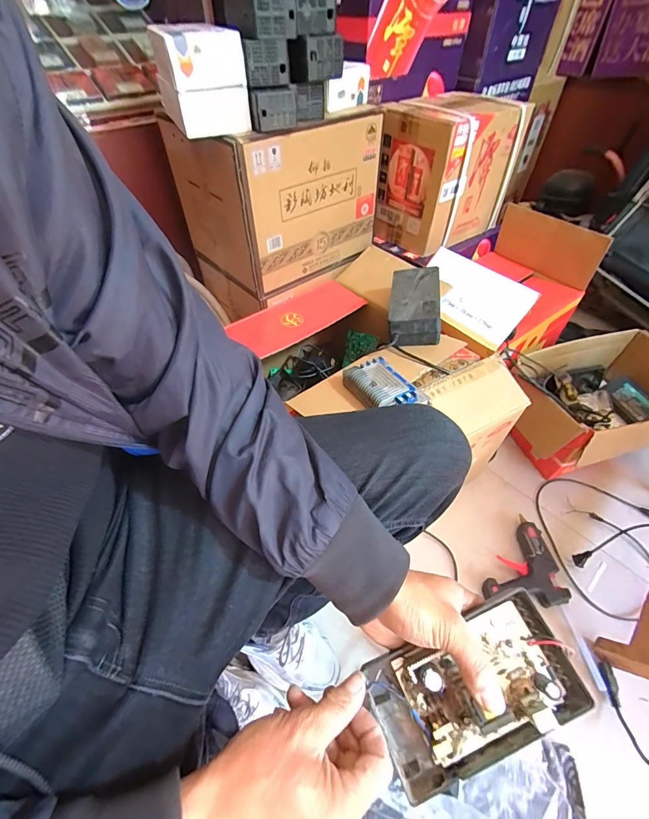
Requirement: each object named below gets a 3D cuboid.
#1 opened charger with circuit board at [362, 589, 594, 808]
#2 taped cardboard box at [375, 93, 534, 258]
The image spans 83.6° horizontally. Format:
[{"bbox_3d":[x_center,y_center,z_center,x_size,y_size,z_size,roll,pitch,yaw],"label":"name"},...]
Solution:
[{"bbox_3d":[0.126,0.236,0.309,0.171,0.043,0.099,-26,62,-3],"label":"opened charger with circuit board"},{"bbox_3d":[0.306,-0.604,0.950,0.265,0.297,0.221,-36,58,-27],"label":"taped cardboard box"}]

